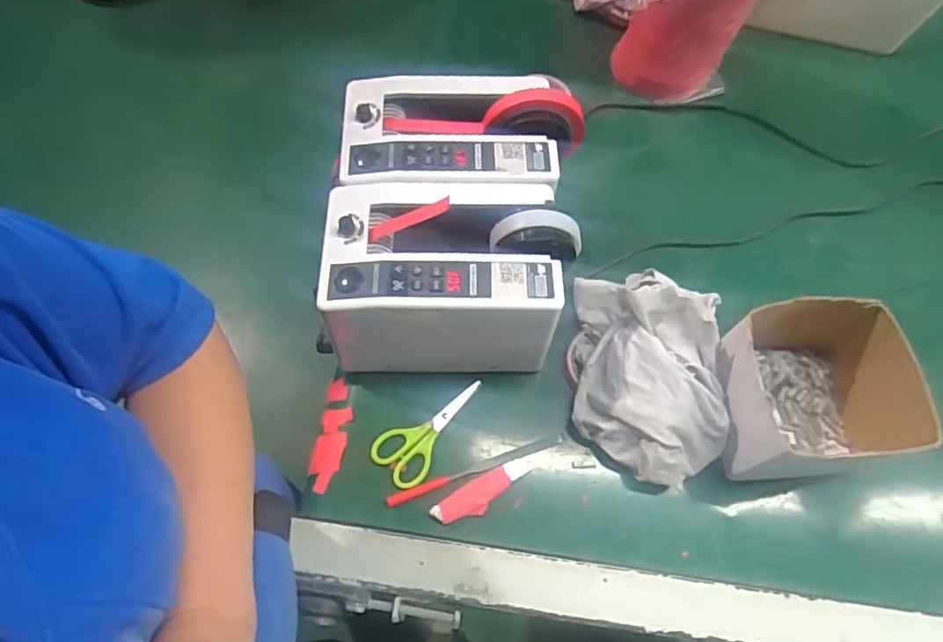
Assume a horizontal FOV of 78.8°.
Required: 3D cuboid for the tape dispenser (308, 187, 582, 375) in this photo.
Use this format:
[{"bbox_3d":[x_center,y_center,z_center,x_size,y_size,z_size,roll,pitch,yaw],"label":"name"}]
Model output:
[{"bbox_3d":[-0.025,-0.040,0.558,0.223,0.152,0.137,-1,65,-2],"label":"tape dispenser"}]

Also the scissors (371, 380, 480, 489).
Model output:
[{"bbox_3d":[-0.042,0.101,0.571,0.058,0.005,0.126,35,69,14],"label":"scissors"}]

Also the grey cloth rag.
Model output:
[{"bbox_3d":[0.172,0.044,0.556,0.134,0.092,0.209,6,65,1],"label":"grey cloth rag"}]

